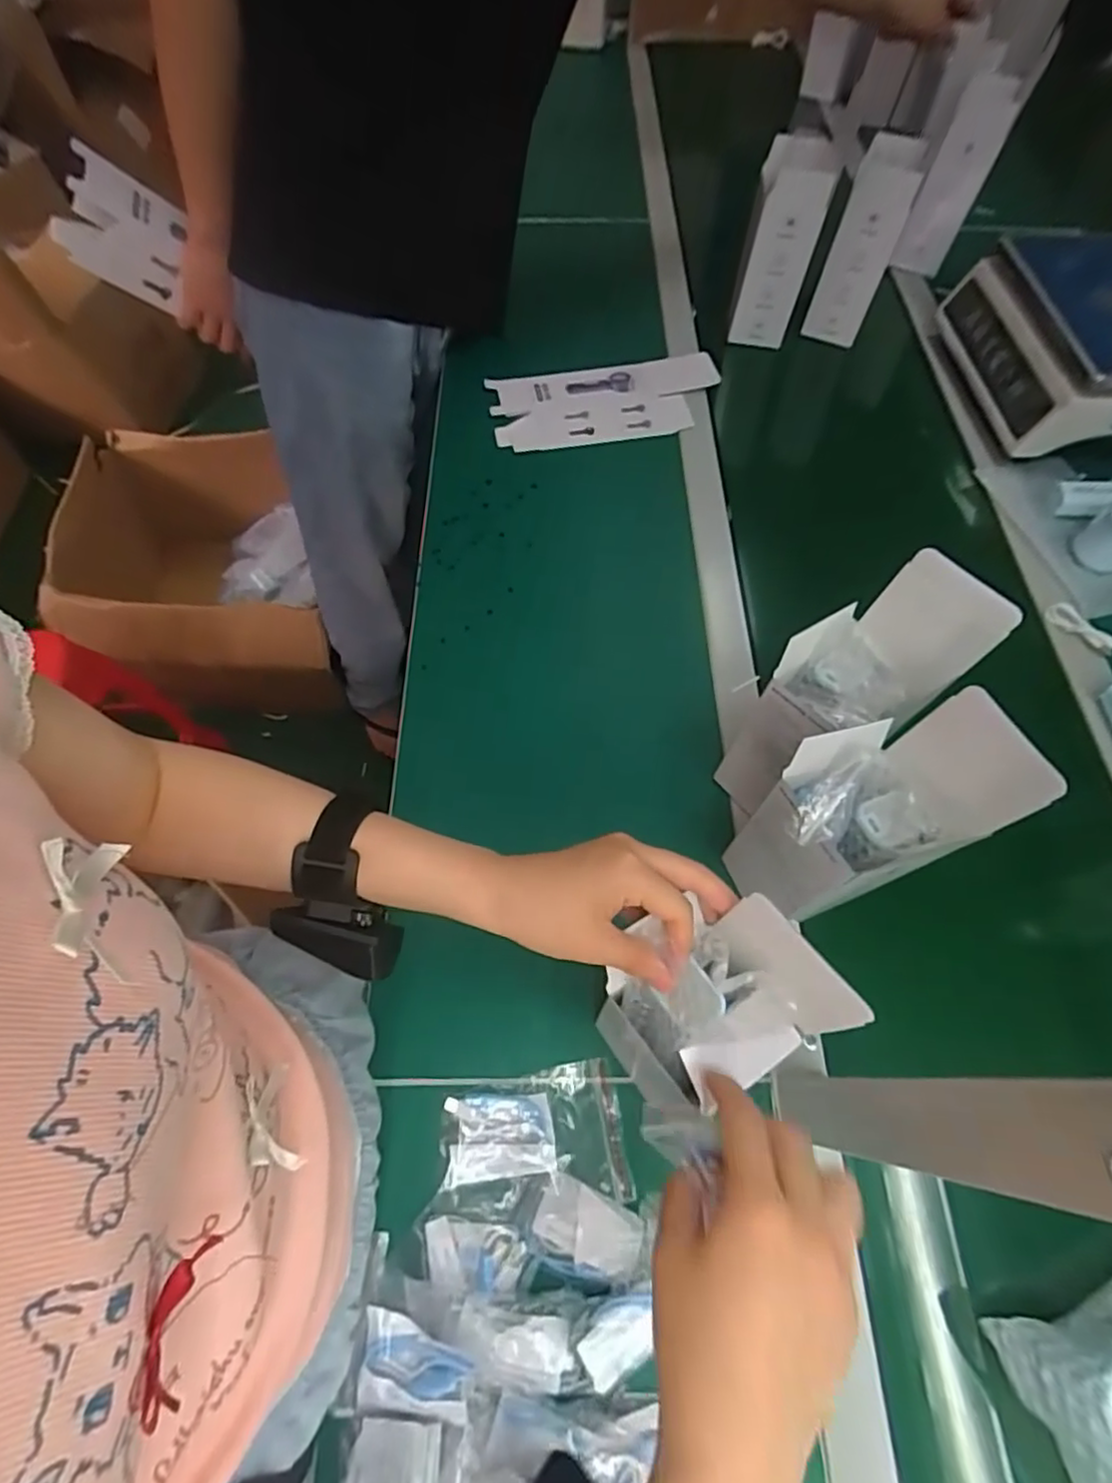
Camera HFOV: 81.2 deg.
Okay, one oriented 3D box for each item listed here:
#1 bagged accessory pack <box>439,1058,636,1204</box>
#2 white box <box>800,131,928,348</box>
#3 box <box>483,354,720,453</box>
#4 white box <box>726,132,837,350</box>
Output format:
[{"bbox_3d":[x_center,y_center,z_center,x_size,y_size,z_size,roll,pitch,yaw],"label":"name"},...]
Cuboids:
[{"bbox_3d":[-0.016,0.274,0.445,0.120,0.011,0.080,-9,63,-6],"label":"bagged accessory pack"},{"bbox_3d":[0.395,-0.640,0.834,0.075,0.182,0.103,19,65,11],"label":"white box"},{"bbox_3d":[0.063,-0.430,0.815,0.286,0.011,0.135,-10,63,-4],"label":"box"},{"bbox_3d":[0.282,-0.623,0.817,0.080,0.182,0.092,15,64,9],"label":"white box"}]

